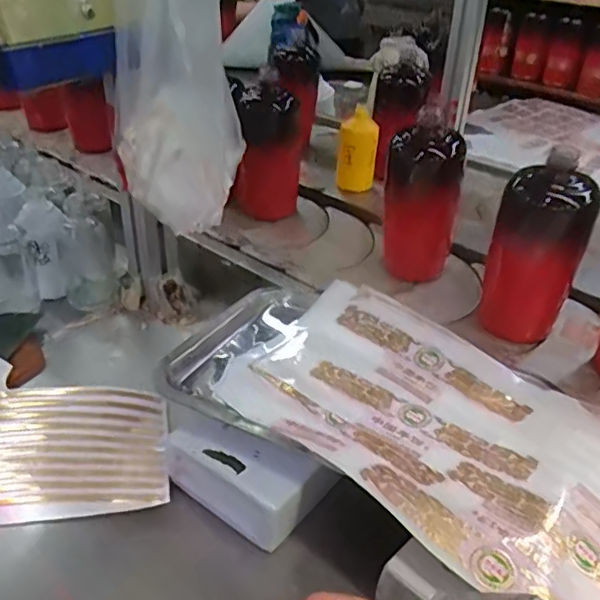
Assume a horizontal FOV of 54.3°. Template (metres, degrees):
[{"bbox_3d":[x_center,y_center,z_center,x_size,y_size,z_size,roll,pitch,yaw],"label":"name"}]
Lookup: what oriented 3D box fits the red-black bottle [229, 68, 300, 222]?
[{"bbox_3d":[-0.046,-0.203,0.777,0.086,0.188,0.065,3,35,1],"label":"red-black bottle"}]

